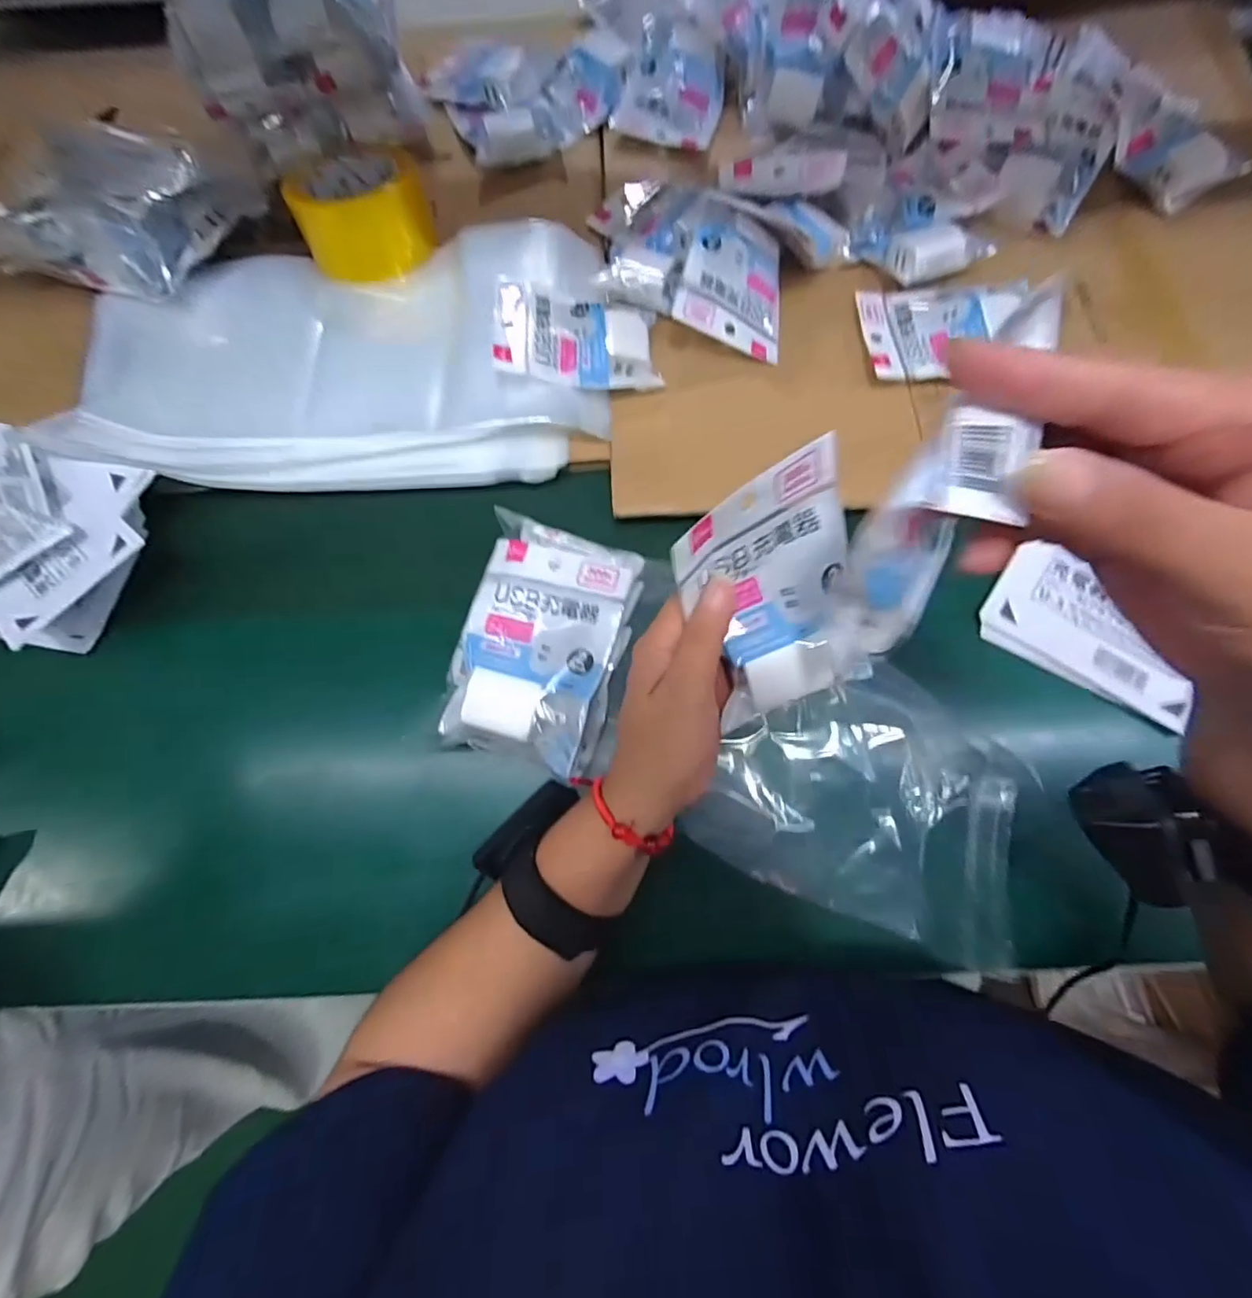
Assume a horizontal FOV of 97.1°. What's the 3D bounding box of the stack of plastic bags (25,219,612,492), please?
[{"bbox_3d":[-0.226,-0.249,0.456,0.424,0.038,0.254,-1,72,2],"label":"stack of plastic bags"}]

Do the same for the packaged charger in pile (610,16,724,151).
[{"bbox_3d":[0.050,-0.552,0.542,0.096,0.019,0.115,21,92,1],"label":"packaged charger in pile"}]

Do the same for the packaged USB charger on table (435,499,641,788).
[{"bbox_3d":[-0.053,-0.005,0.357,0.104,0.038,0.149,16,73,7],"label":"packaged USB charger on table"}]

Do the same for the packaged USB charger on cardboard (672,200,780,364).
[{"bbox_3d":[0.093,-0.305,0.459,0.096,0.015,0.111,19,84,-17],"label":"packaged USB charger on cardboard"}]

